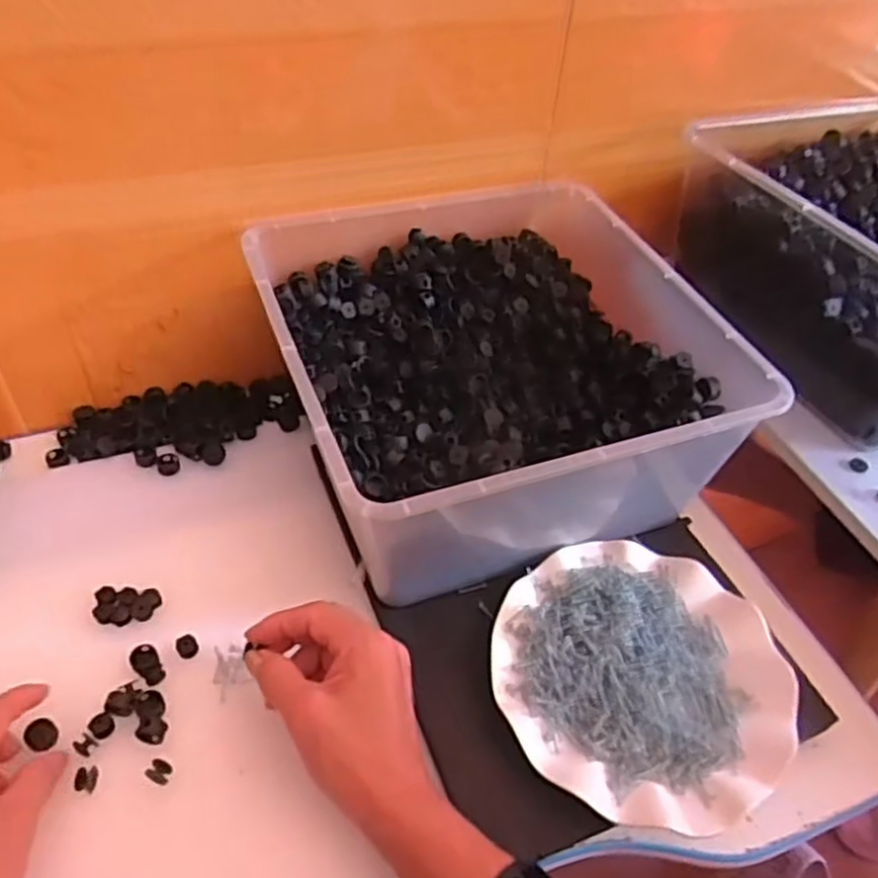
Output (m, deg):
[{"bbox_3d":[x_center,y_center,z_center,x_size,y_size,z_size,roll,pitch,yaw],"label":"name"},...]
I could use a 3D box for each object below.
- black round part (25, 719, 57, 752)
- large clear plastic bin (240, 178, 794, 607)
[{"bbox_3d":[-0.234,0.175,0.450,0.017,0.010,0.016,3,46,-3],"label":"black round part"},{"bbox_3d":[0.035,-0.042,0.574,0.297,0.144,0.297,-16,50,-20],"label":"large clear plastic bin"}]

